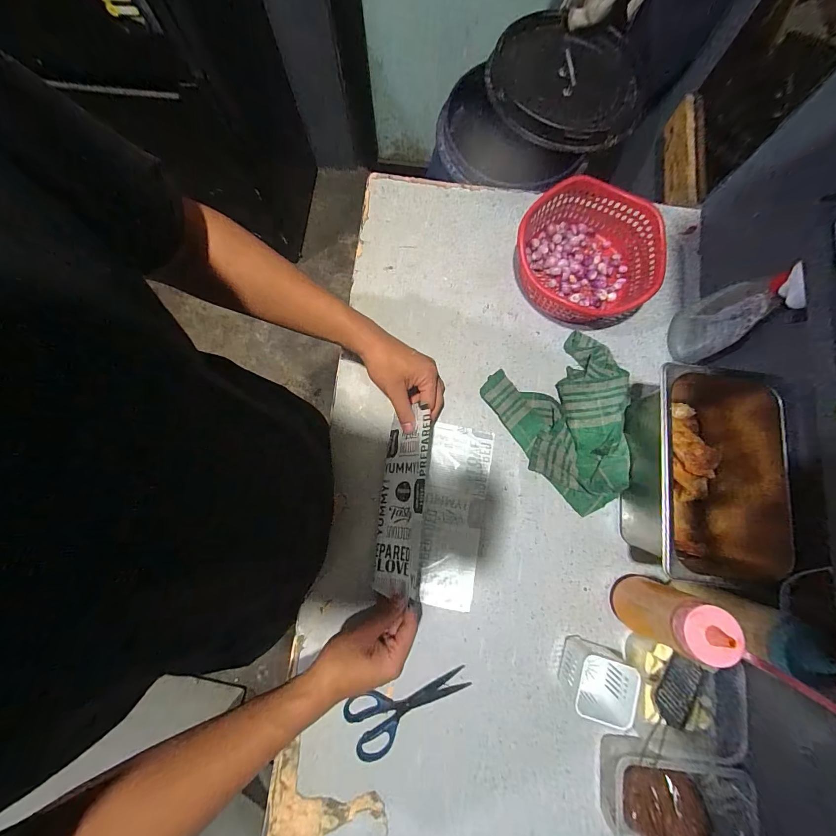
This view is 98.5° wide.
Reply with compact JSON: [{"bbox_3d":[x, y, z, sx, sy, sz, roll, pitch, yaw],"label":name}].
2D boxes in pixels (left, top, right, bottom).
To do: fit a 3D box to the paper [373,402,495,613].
[{"bbox_3d":[0.021,0.129,0.512,0.156,0.086,0.258,10,79,1],"label":"paper"}]

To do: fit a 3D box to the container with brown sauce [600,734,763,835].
[{"bbox_3d":[0.326,0.496,0.454,0.160,0.067,0.127,7,79,1],"label":"container with brown sauce"}]

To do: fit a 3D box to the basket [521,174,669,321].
[{"bbox_3d":[0.286,-0.262,0.593,0.201,0.083,0.217,0,79,-1],"label":"basket"}]

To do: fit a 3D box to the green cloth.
[{"bbox_3d":[0.250,-0.001,0.560,0.204,0.046,0.245,-34,81,-7],"label":"green cloth"}]

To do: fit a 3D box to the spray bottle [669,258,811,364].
[{"bbox_3d":[0.454,-0.153,0.519,0.075,0.199,0.080,-32,81,-6],"label":"spray bottle"}]

